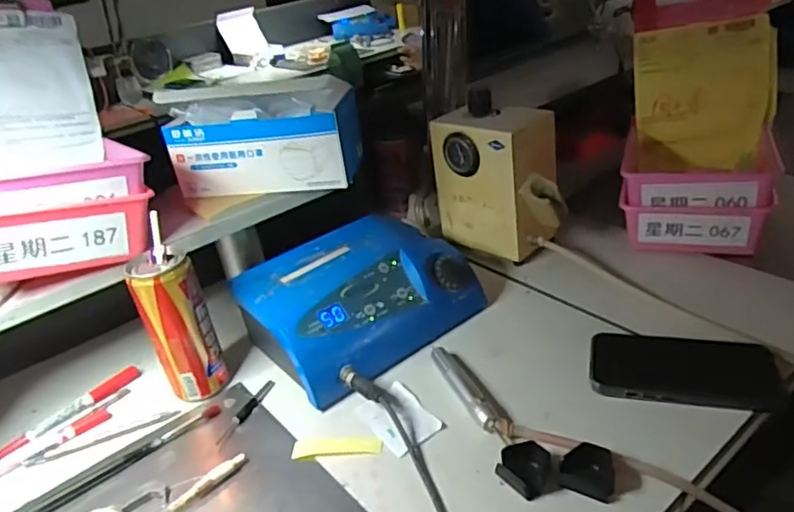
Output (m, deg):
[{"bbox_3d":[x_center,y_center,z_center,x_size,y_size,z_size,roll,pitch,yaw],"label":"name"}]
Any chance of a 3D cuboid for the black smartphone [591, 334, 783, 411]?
[{"bbox_3d":[0.250,0.099,0.526,0.149,0.014,0.077,1,31,13],"label":"black smartphone"}]

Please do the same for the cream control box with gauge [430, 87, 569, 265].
[{"bbox_3d":[0.126,-0.087,0.723,0.155,0.167,0.078,20,39,38],"label":"cream control box with gauge"}]

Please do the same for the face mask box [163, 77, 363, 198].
[{"bbox_3d":[-0.137,-0.132,0.655,0.185,0.088,0.116,-3,29,10],"label":"face mask box"}]

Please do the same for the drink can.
[{"bbox_3d":[-0.204,0.068,0.562,0.053,0.141,0.049,-5,30,3],"label":"drink can"}]

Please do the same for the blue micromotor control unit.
[{"bbox_3d":[-0.046,0.041,0.630,0.228,0.077,0.165,-27,36,-31],"label":"blue micromotor control unit"}]

